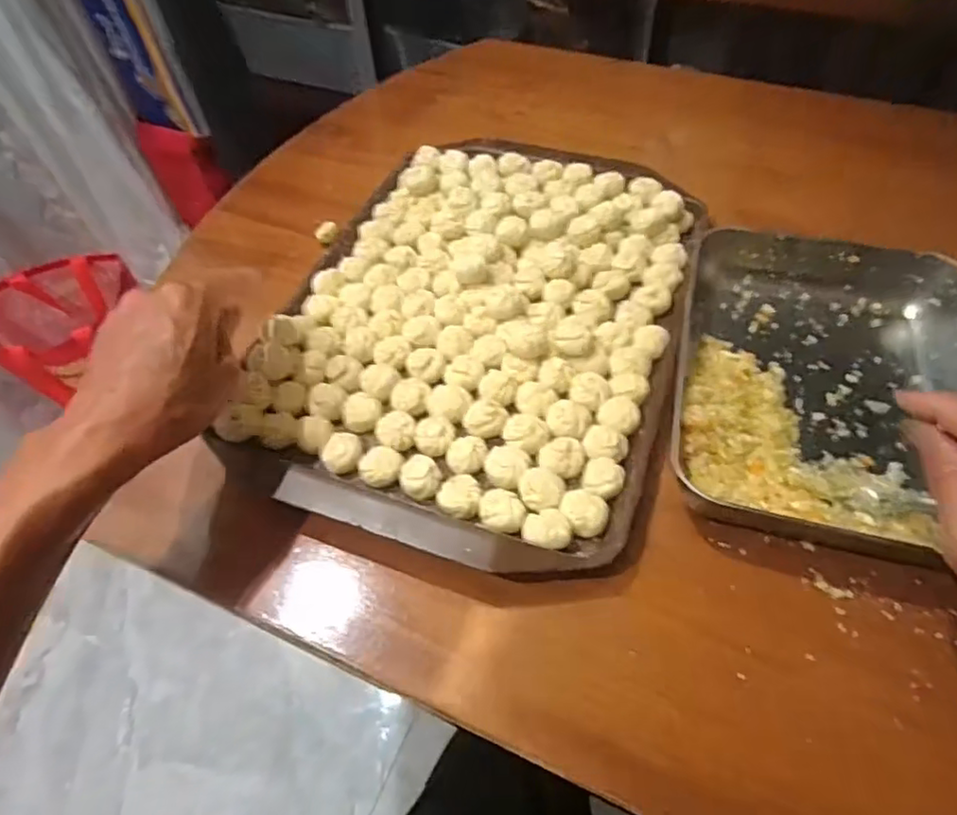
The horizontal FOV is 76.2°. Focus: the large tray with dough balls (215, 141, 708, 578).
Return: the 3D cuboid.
[{"bbox_3d":[0.006,-0.075,0.472,0.289,0.038,0.399,15,59,11],"label":"large tray with dough balls"}]

